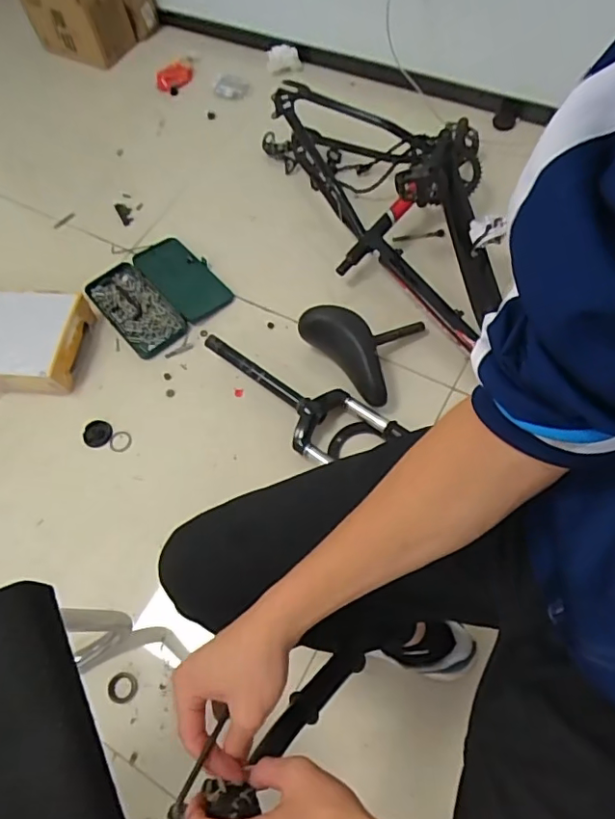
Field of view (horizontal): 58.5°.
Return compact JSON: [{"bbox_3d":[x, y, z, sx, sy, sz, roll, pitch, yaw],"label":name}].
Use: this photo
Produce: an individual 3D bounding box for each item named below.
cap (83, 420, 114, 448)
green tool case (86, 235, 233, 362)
[{"bbox_3d":[-0.400,0.046,1.048,0.053,0.014,0.051,-2,62,4],"label":"cap"},{"bbox_3d":[-0.319,-0.246,1.193,0.246,0.048,0.254,-33,64,-14],"label":"green tool case"}]

